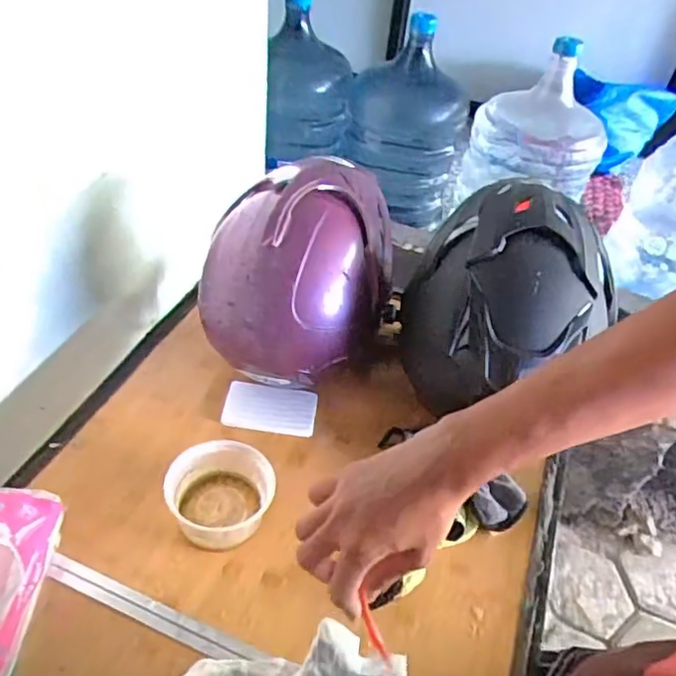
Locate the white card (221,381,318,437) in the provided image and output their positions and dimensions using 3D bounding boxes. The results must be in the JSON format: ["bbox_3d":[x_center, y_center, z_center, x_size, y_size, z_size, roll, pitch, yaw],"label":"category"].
[{"bbox_3d":[-0.090,0.093,0.806,0.122,0.011,0.079,8,44,6],"label":"white card"}]

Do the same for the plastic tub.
[{"bbox_3d":[-0.132,0.178,0.671,0.115,0.063,0.108,4,44,-4],"label":"plastic tub"}]

